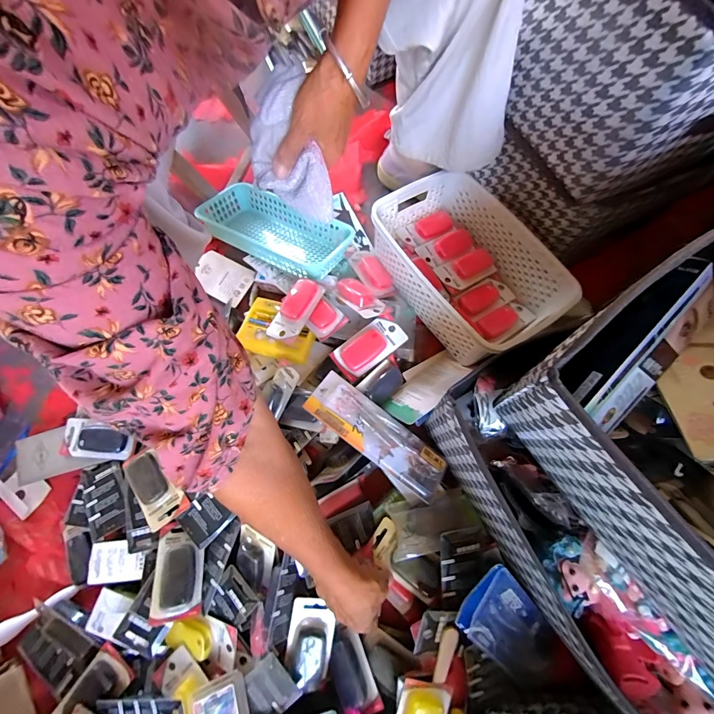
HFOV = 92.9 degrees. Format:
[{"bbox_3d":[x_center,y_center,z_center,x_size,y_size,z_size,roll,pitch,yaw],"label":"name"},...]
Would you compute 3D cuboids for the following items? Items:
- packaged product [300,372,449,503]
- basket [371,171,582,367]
[{"bbox_3d":[0.029,0.106,0.466,0.208,0.013,0.069,38,61,1],"label":"packaged product"},{"bbox_3d":[0.166,-0.147,0.540,0.193,0.098,0.280,-30,75,-12],"label":"basket"}]

